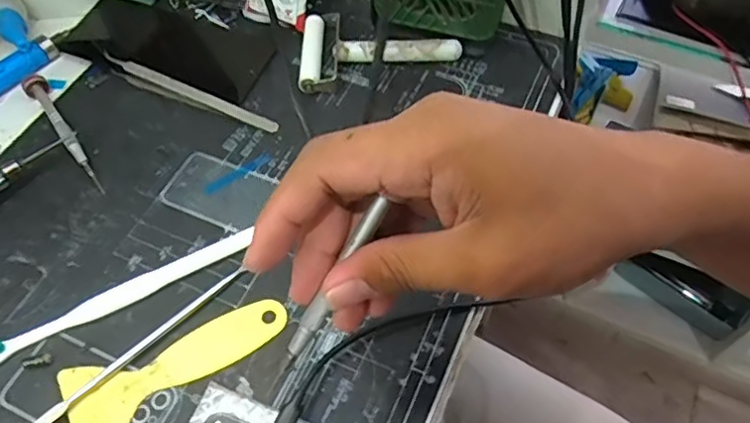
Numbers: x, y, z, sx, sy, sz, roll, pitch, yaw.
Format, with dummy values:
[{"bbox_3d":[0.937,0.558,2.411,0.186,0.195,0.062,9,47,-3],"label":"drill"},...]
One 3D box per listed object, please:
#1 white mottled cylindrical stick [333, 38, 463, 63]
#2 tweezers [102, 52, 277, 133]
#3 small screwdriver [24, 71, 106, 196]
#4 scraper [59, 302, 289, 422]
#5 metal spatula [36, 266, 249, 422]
[{"bbox_3d":[0.018,-0.123,0.459,0.095,0.013,0.016,-4,58,-1],"label":"white mottled cylindrical stick"},{"bbox_3d":[-0.136,-0.088,0.440,0.142,0.016,0.013,21,61,13],"label":"tweezers"},{"bbox_3d":[-0.222,-0.056,0.423,0.016,0.011,0.123,-32,63,-17],"label":"small screwdriver"},{"bbox_3d":[-0.108,0.085,0.335,0.123,0.004,0.050,-27,61,-15],"label":"scraper"},{"bbox_3d":[-0.130,0.074,0.344,0.134,0.004,0.006,-39,65,-24],"label":"metal spatula"}]

